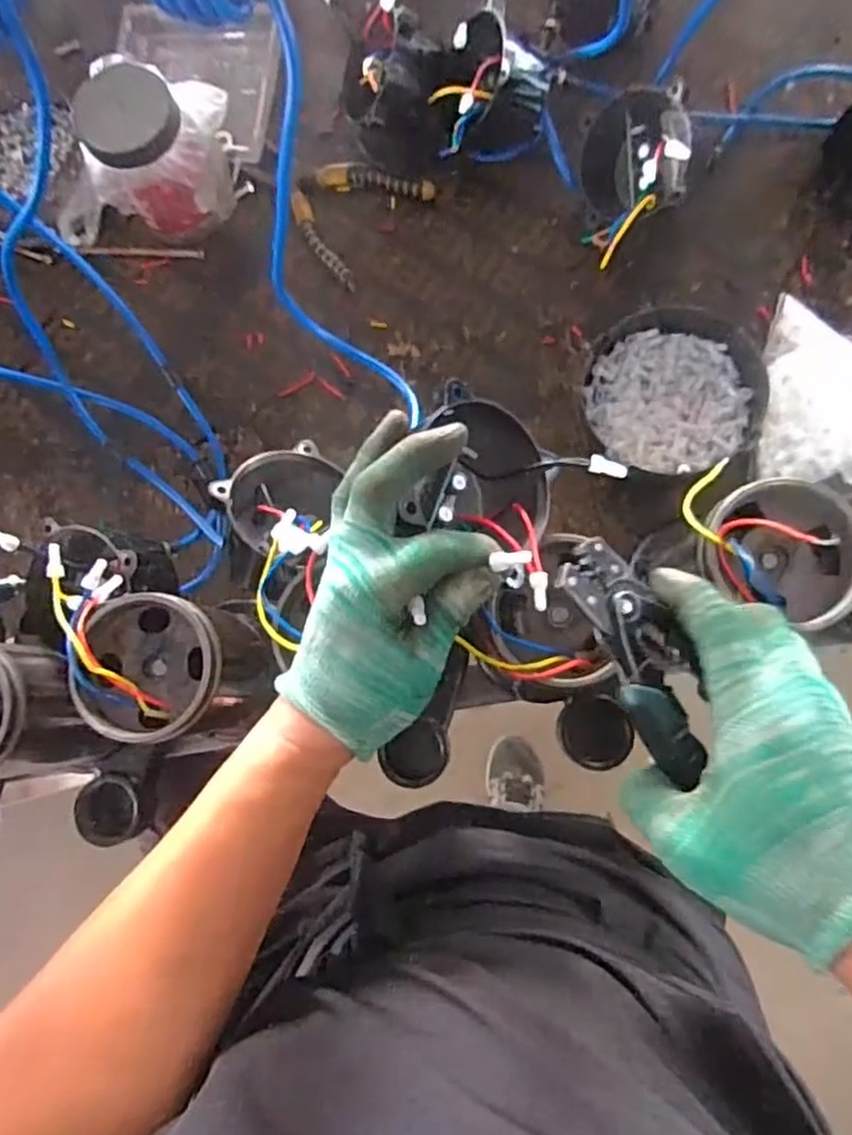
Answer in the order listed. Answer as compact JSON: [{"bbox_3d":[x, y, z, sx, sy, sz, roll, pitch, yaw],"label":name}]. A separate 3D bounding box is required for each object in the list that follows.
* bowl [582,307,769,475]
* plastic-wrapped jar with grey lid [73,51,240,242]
[{"bbox_3d":[0.207,-0.147,0.575,0.136,0.047,0.135,-1,81,5],"label":"bowl"},{"bbox_3d":[-0.236,-0.373,0.604,0.107,0.122,0.112,-1,81,5],"label":"plastic-wrapped jar with grey lid"}]

